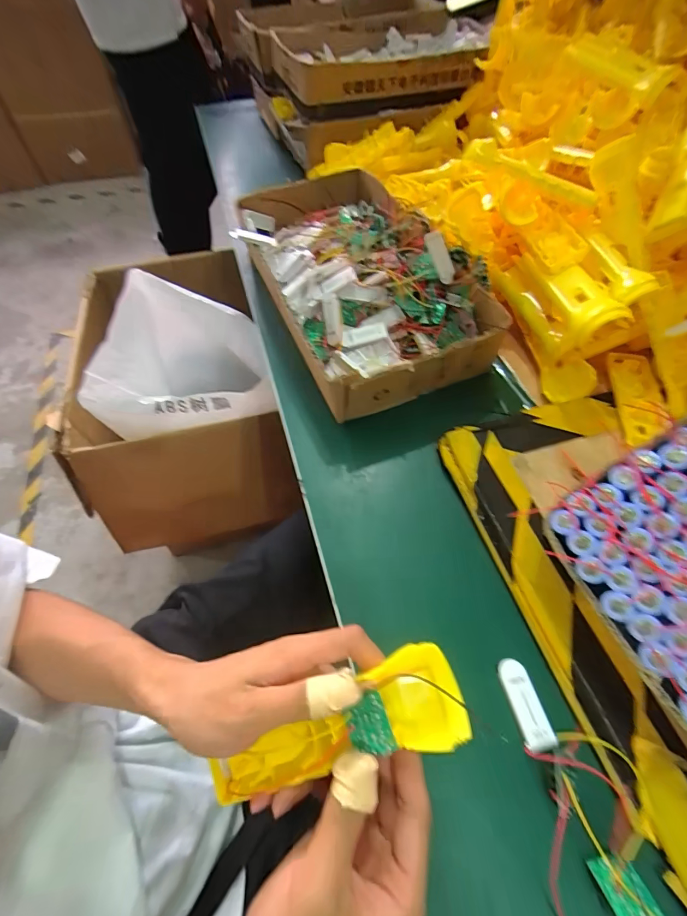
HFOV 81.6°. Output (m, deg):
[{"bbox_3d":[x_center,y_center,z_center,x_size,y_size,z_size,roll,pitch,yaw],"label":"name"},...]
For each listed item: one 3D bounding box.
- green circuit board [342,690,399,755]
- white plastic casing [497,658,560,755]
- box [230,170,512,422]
[{"bbox_3d":[0.014,0.149,0.223,0.024,0.004,0.031,-23,68,8],"label":"green circuit board"},{"bbox_3d":[0.137,0.185,0.302,0.022,0.005,0.059,-12,58,-7],"label":"white plastic casing"},{"bbox_3d":[0.014,-0.250,0.538,0.235,0.079,0.425,-20,59,-12],"label":"box"}]

